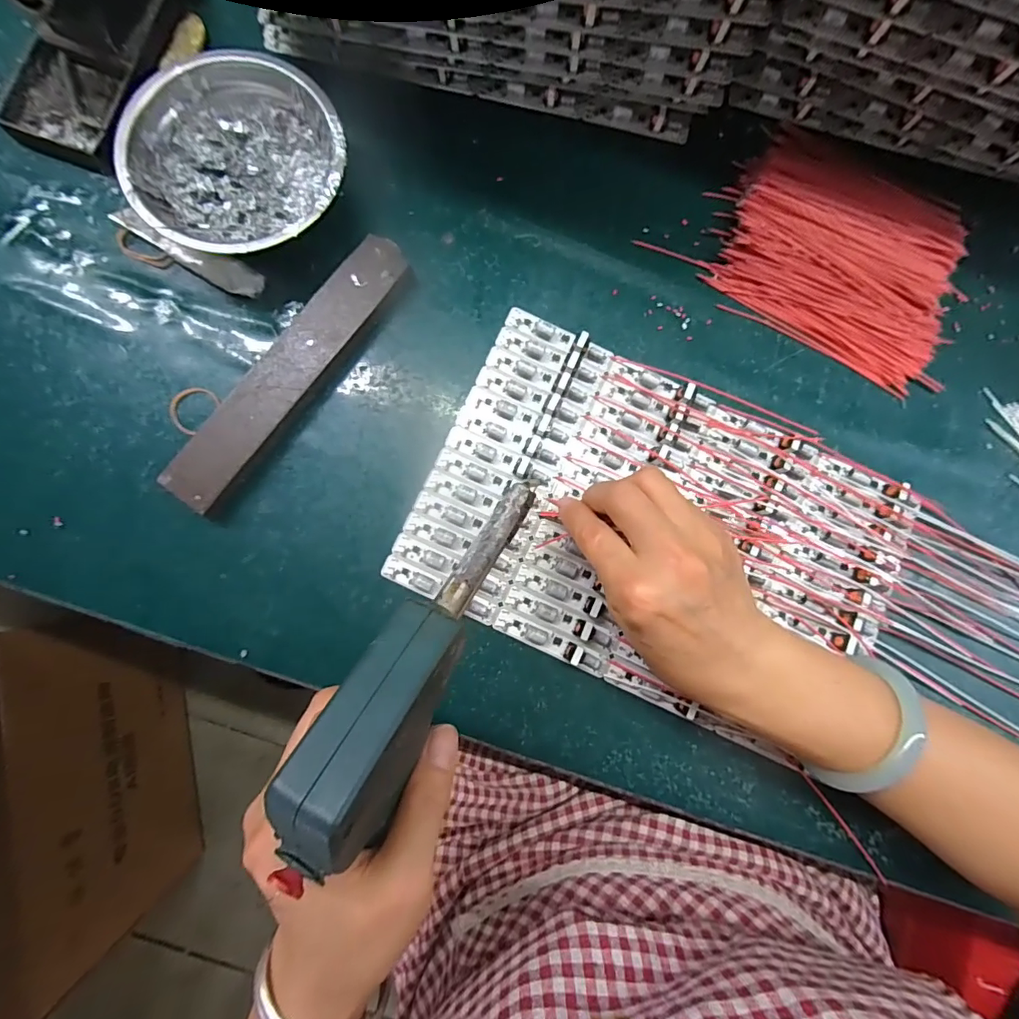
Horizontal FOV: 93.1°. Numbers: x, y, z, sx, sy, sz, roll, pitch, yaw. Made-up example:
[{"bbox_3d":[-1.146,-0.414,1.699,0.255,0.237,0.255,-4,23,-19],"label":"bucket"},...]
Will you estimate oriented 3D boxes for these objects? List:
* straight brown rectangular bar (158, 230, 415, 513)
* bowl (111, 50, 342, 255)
[{"bbox_3d":[-0.133,-0.087,0.297,0.036,0.019,0.198,35,84,1],"label":"straight brown rectangular bar"},{"bbox_3d":[-0.161,-0.213,0.297,0.122,0.038,0.117,0,84,-3],"label":"bowl"}]

